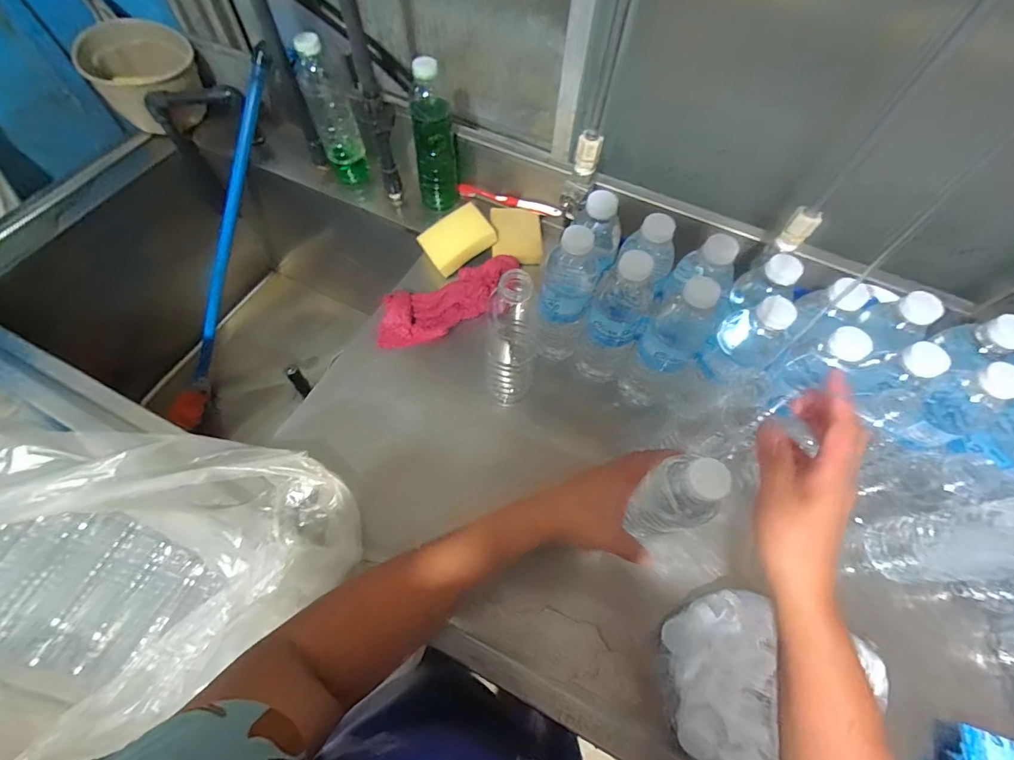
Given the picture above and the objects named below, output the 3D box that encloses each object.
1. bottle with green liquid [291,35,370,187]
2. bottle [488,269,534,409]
[{"bbox_3d":[-0.271,-0.413,0.682,0.061,0.206,0.054,-19,65,-13],"label":"bottle with green liquid"},{"bbox_3d":[0.007,-0.041,0.506,0.056,0.207,0.056,8,62,1],"label":"bottle"}]

